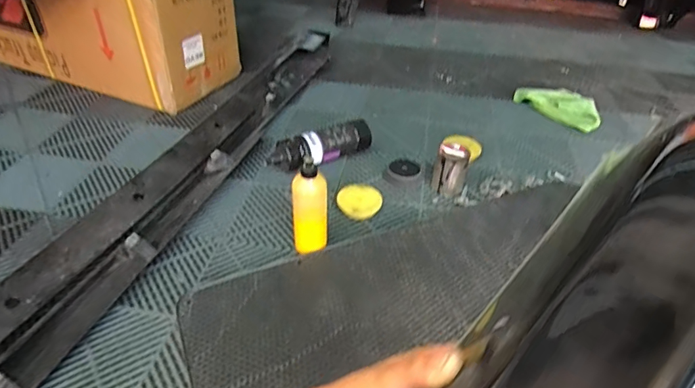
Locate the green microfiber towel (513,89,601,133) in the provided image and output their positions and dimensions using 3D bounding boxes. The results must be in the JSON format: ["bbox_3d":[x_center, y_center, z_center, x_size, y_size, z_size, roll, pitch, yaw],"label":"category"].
[{"bbox_3d":[0.649,-0.265,1.418,0.174,0.030,0.287,-18,41,-21],"label":"green microfiber towel"}]

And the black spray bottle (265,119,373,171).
[{"bbox_3d":[-0.065,-0.116,1.171,0.271,0.085,0.068,-19,42,-23],"label":"black spray bottle"}]

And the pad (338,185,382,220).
[{"bbox_3d":[0.027,0.016,1.049,0.101,0.039,0.098,-1,38,-2],"label":"pad"}]

